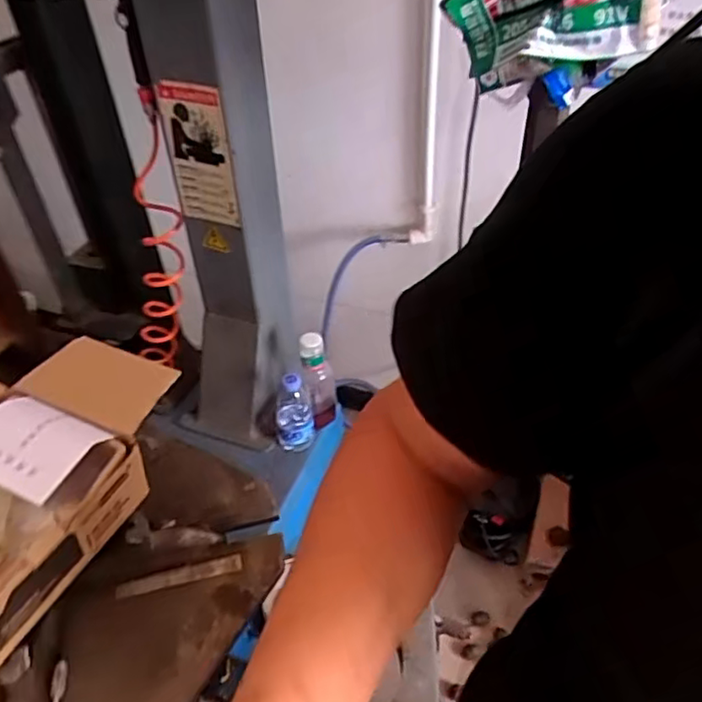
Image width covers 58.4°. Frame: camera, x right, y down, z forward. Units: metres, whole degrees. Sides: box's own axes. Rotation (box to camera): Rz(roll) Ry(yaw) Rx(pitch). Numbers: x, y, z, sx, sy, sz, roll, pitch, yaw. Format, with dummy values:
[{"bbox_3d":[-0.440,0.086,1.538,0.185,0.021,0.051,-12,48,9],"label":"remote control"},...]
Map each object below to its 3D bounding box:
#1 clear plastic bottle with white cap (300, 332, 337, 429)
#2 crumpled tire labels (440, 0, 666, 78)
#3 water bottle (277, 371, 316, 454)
[{"bbox_3d":[-0.058,0.060,1.146,0.059,0.200,0.060,-5,44,-4],"label":"clear plastic bottle with white cap"},{"bbox_3d":[0.186,-0.321,0.568,0.181,0.123,0.050,4,44,6],"label":"crumpled tire labels"},{"bbox_3d":[-0.104,0.109,1.143,0.070,0.153,0.056,-3,44,-2],"label":"water bottle"}]

